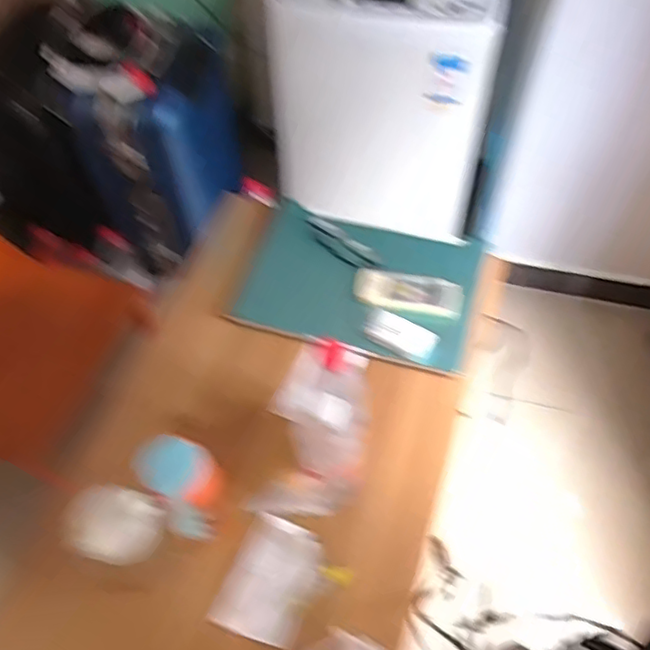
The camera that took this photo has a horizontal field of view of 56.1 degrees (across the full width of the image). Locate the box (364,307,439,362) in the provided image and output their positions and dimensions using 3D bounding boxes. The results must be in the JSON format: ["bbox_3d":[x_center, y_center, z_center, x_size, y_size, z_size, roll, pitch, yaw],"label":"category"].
[{"bbox_3d":[0.106,0.012,0.869,0.106,0.020,0.050,27,61,20],"label":"box"}]

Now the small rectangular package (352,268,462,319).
[{"bbox_3d":[0.122,-0.050,0.907,0.159,0.018,0.061,9,56,9],"label":"small rectangular package"}]

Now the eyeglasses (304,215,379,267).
[{"bbox_3d":[0.024,-0.131,0.971,0.135,0.023,0.053,36,64,24],"label":"eyeglasses"}]

